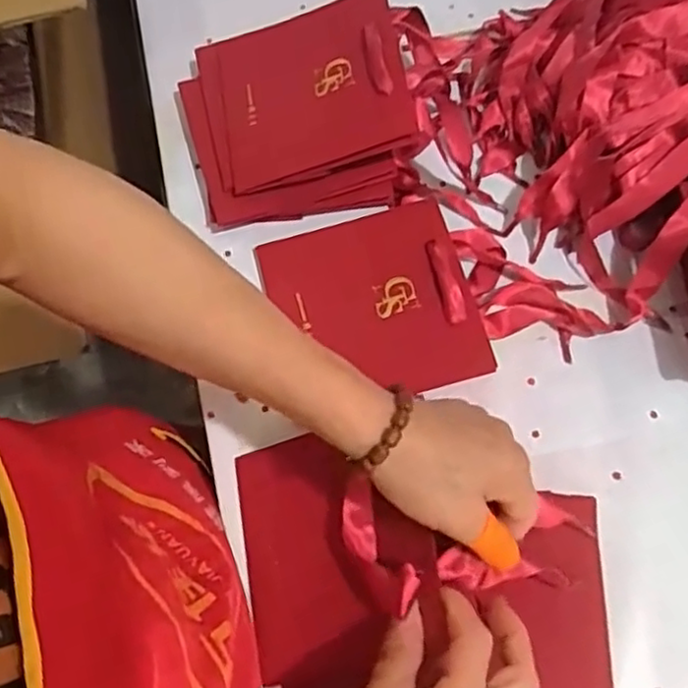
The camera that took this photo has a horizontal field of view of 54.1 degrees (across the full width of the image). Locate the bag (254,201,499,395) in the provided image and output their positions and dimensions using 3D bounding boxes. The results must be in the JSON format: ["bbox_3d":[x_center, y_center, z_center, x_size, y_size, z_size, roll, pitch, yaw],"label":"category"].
[{"bbox_3d":[0.020,-0.026,0.478,0.136,0.023,0.139,-14,69,-4],"label":"bag"}]

